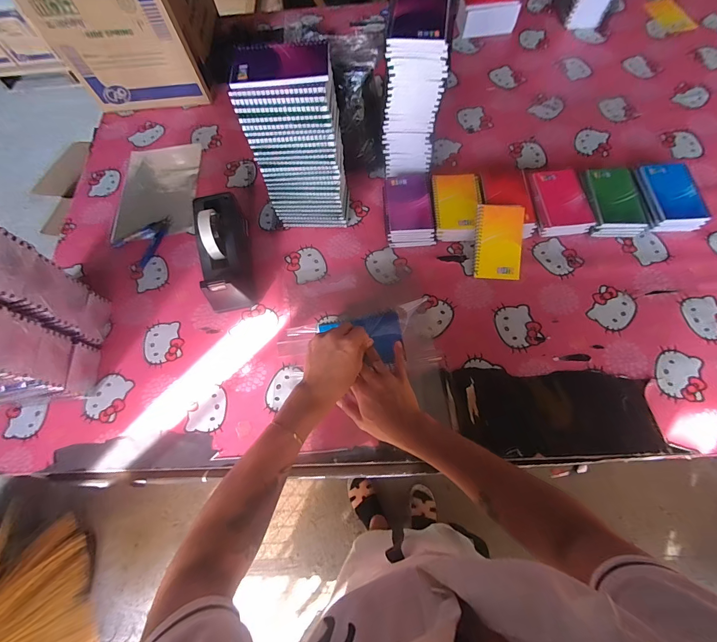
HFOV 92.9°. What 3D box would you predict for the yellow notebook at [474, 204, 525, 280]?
[{"bbox_3d":[0.258,-0.144,0.626,0.083,0.009,0.133,4,97,6],"label":"yellow notebook"}]

